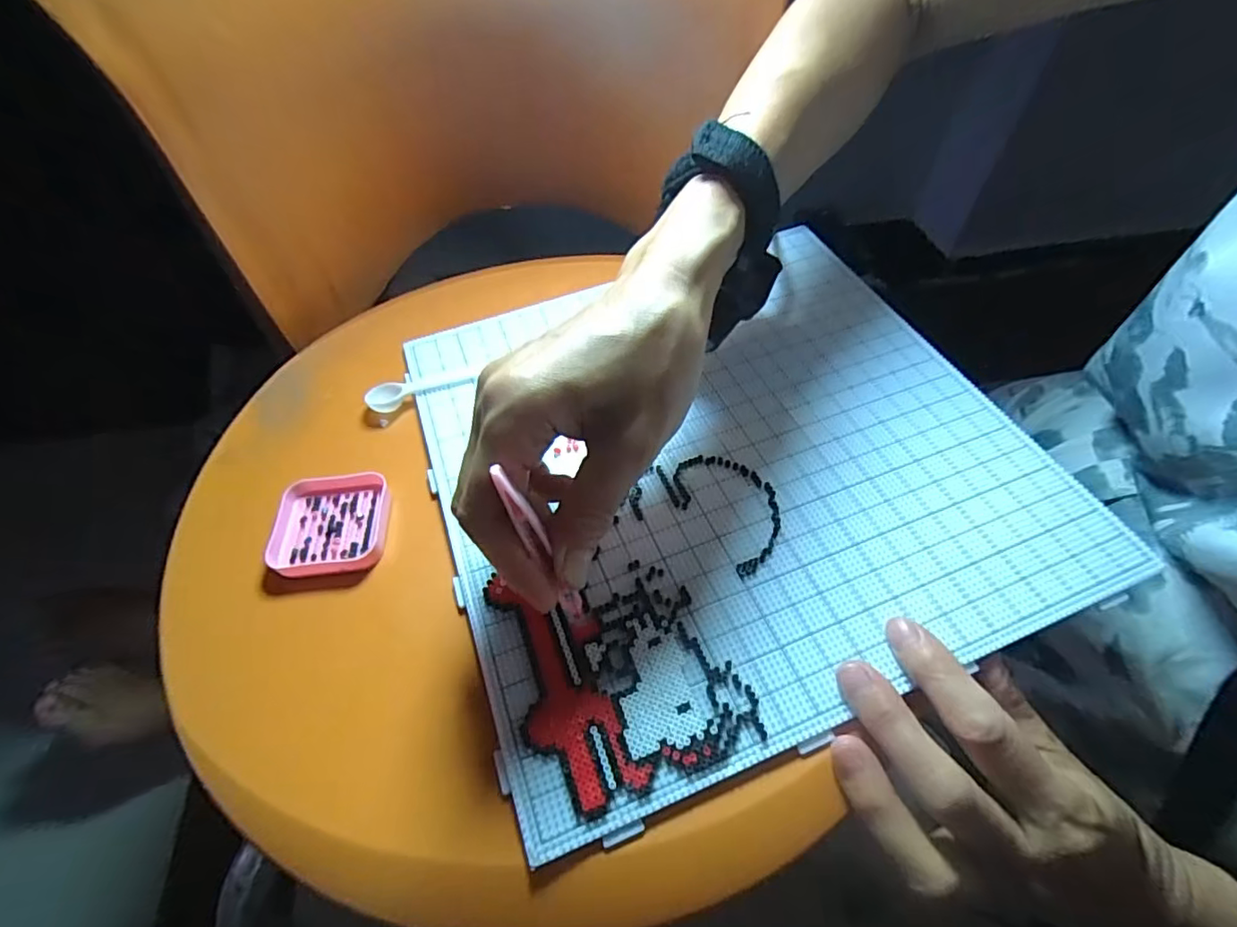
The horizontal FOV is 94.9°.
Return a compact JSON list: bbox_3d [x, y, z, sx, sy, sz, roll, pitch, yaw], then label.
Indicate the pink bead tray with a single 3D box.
[{"bbox_3d":[-0.138,0.028,0.271,0.052,0.011,0.050,-9,54,-2],"label":"pink bead tray"}]

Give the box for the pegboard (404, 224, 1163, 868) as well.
[{"bbox_3d":[0.050,-0.011,0.288,0.277,0.007,0.274,-19,56,-10],"label":"pegboard"}]

